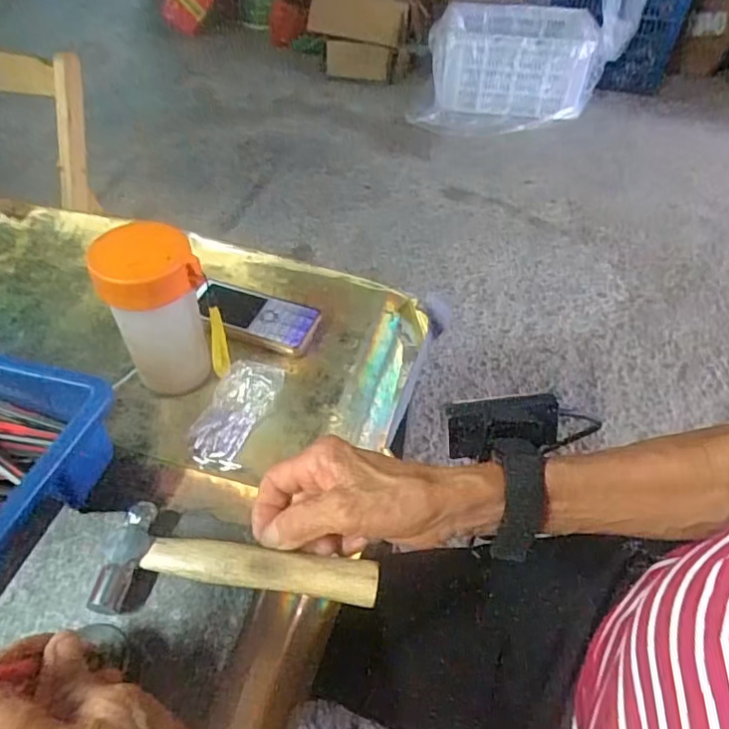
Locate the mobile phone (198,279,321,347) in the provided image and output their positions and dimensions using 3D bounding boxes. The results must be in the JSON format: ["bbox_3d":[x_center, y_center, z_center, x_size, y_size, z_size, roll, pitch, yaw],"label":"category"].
[{"bbox_3d":[-0.103,-0.048,0.545,0.115,0.020,0.047,19,50,16],"label":"mobile phone"}]

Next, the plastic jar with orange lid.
[{"bbox_3d":[-0.160,-0.034,0.453,0.070,0.139,0.059,-24,52,-21],"label":"plastic jar with orange lid"}]

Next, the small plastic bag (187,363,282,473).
[{"bbox_3d":[-0.106,0.039,0.470,0.048,0.014,0.093,20,64,15],"label":"small plastic bag"}]

